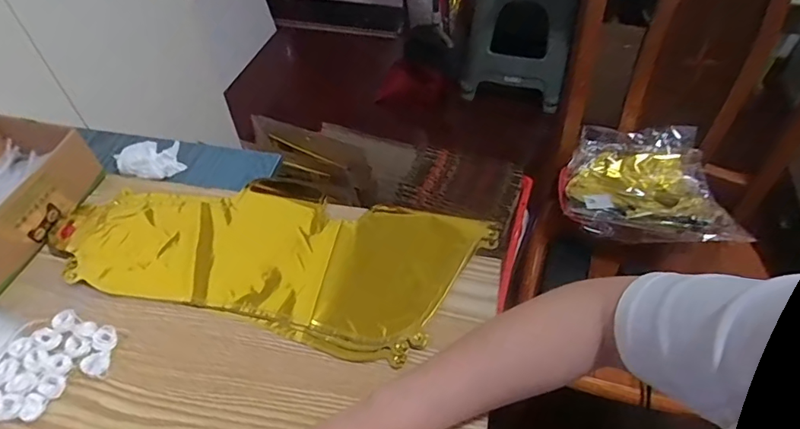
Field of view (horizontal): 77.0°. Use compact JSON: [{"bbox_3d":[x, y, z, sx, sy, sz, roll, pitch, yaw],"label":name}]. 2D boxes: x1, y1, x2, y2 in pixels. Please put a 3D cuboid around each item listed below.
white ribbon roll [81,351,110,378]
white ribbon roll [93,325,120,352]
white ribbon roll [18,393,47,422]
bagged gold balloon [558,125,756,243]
[{"bbox_3d":[-0.259,0.126,0.428,0.020,0.008,0.020,0,51,0],"label":"white ribbon roll"},{"bbox_3d":[-0.258,0.109,0.441,0.022,0.009,0.021,0,51,0],"label":"white ribbon roll"},{"bbox_3d":[-0.296,0.155,0.405,0.017,0.004,0.020,9,51,8],"label":"white ribbon roll"},{"bbox_3d":[0.438,-0.052,0.904,0.282,0.072,0.257,11,51,9],"label":"bagged gold balloon"}]

